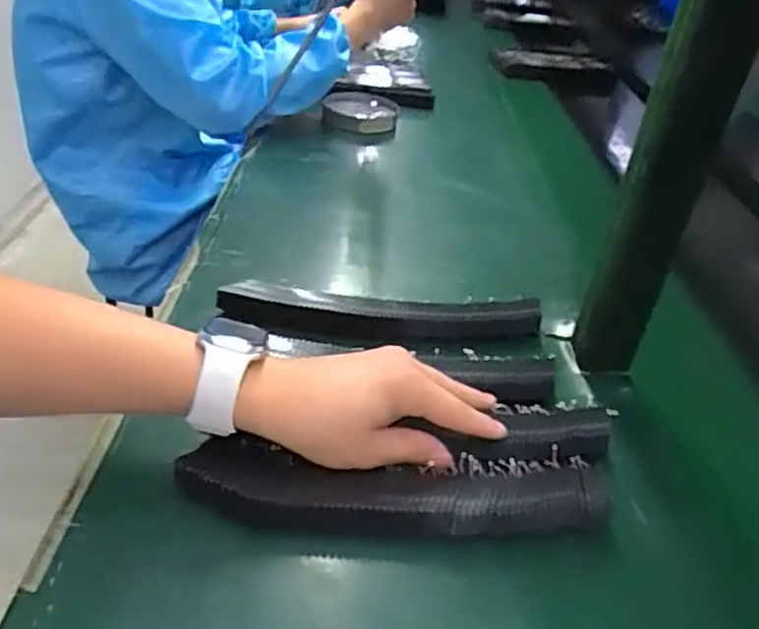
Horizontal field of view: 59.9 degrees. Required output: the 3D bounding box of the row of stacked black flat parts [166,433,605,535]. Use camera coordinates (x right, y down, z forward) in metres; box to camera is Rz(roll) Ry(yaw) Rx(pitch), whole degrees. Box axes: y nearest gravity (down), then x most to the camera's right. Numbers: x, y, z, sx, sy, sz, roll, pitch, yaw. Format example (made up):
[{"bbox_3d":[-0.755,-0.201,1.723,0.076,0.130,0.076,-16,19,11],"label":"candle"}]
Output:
[{"bbox_3d":[0.014,0.105,0.401,0.257,0.018,0.050,6,37,-7],"label":"row of stacked black flat parts"}]

